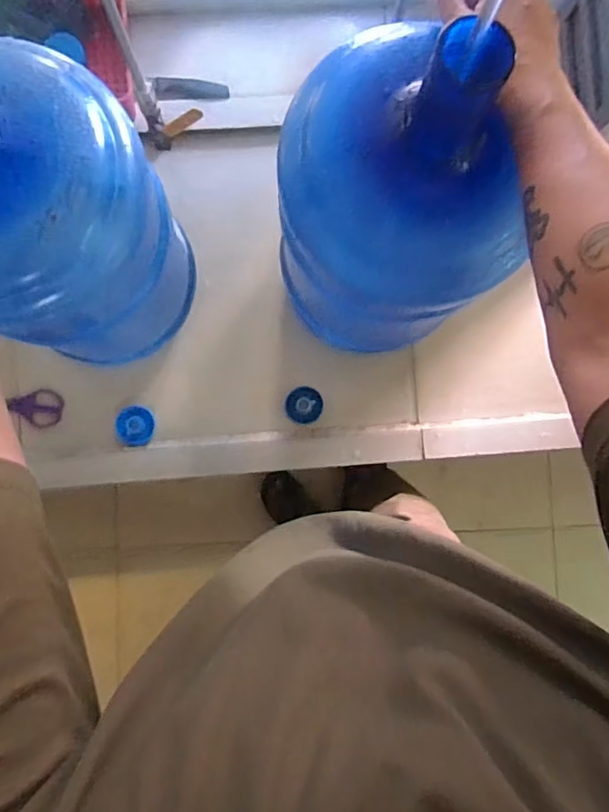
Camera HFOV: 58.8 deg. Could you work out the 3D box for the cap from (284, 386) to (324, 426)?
[{"bbox_3d":[0.000,-0.001,0.814,0.056,0.014,0.056,0,87,-2],"label":"cap"}]

